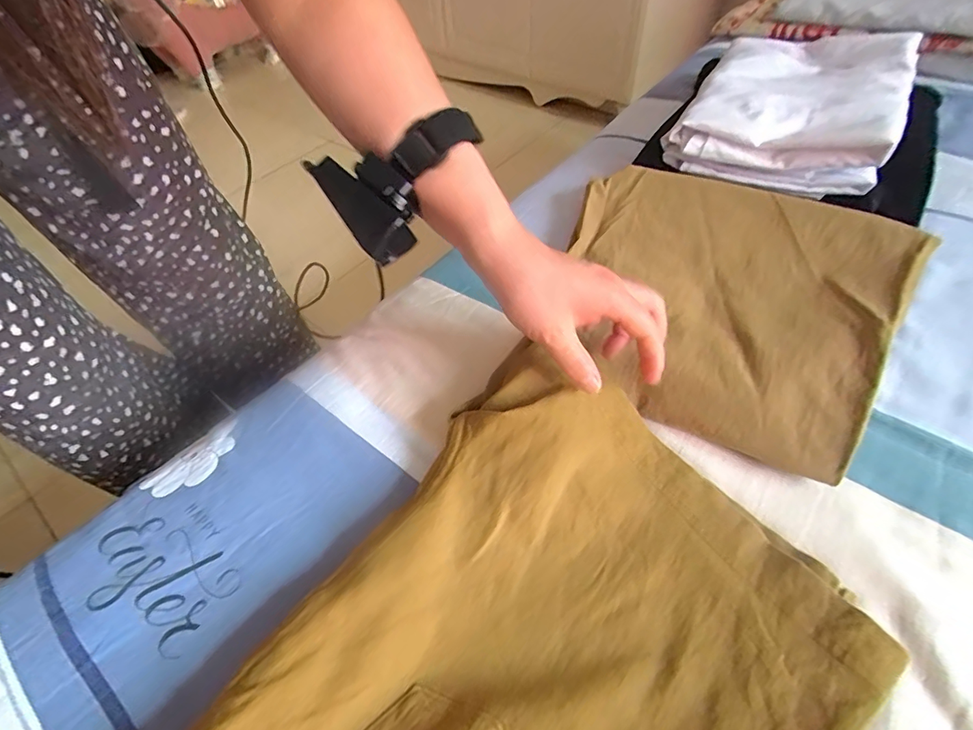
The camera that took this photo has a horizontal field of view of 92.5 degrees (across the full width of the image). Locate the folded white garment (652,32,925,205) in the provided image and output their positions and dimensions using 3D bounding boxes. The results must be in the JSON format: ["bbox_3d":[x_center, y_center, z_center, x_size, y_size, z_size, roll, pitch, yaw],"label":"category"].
[{"bbox_3d":[0.341,-0.293,0.529,0.201,0.074,0.284,24,57,22],"label":"folded white garment"}]

